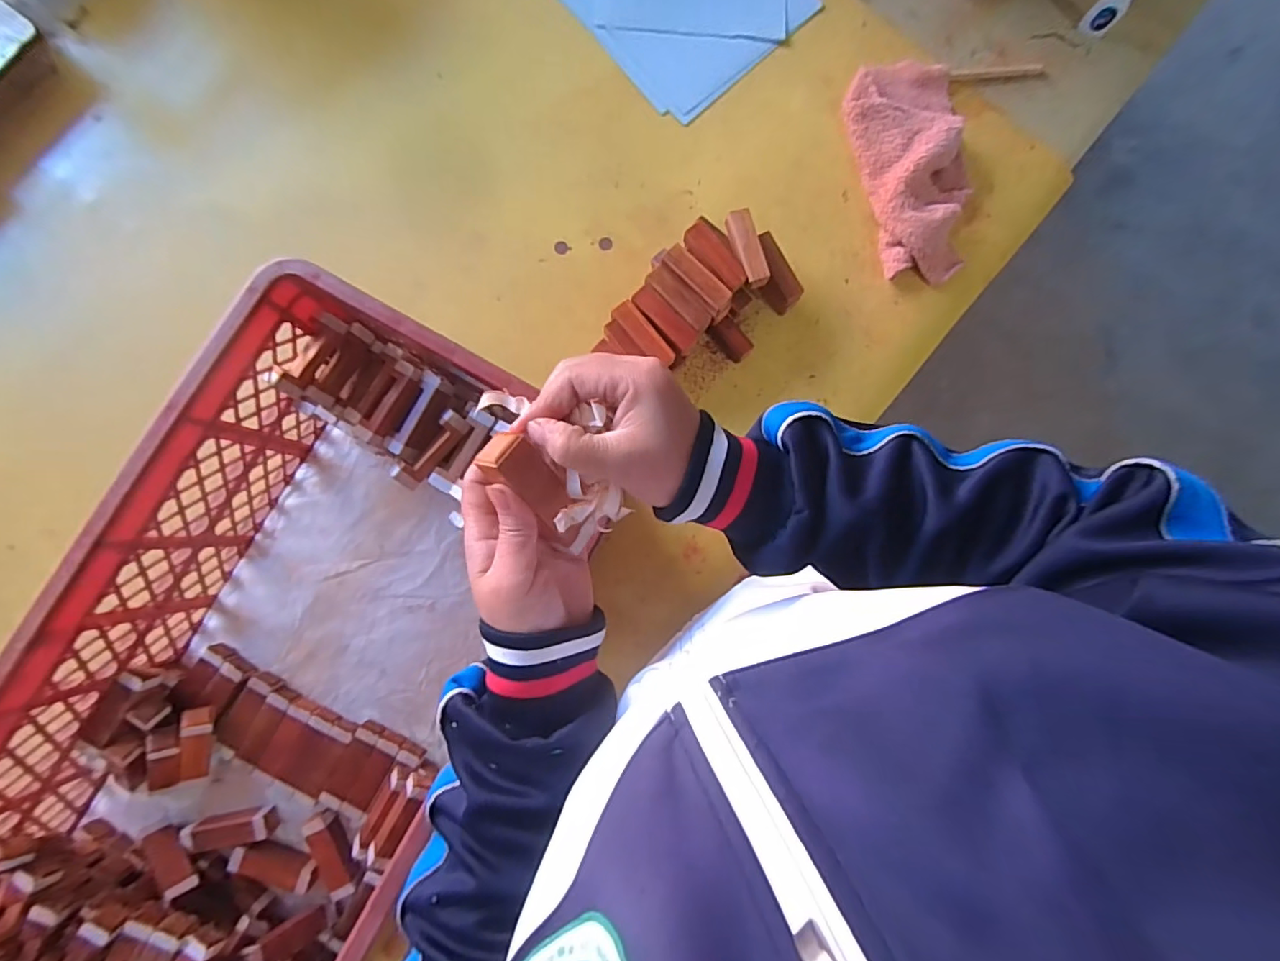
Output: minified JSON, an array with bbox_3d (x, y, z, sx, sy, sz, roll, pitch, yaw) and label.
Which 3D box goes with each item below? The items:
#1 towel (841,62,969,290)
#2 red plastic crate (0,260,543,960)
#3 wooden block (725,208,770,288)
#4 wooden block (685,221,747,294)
[{"bbox_3d":[0.322,-0.362,0.628,0.132,0.044,0.255,-13,86,-5],"label":"towel"},{"bbox_3d":[-0.305,0.184,0.471,0.304,0.175,0.639,27,84,-1],"label":"red plastic crate"},{"bbox_3d":[0.112,-0.239,0.567,0.025,0.015,0.078,-20,87,-5],"label":"wooden block"},{"bbox_3d":[0.078,-0.229,0.563,0.029,0.014,0.078,-36,88,-6],"label":"wooden block"}]

